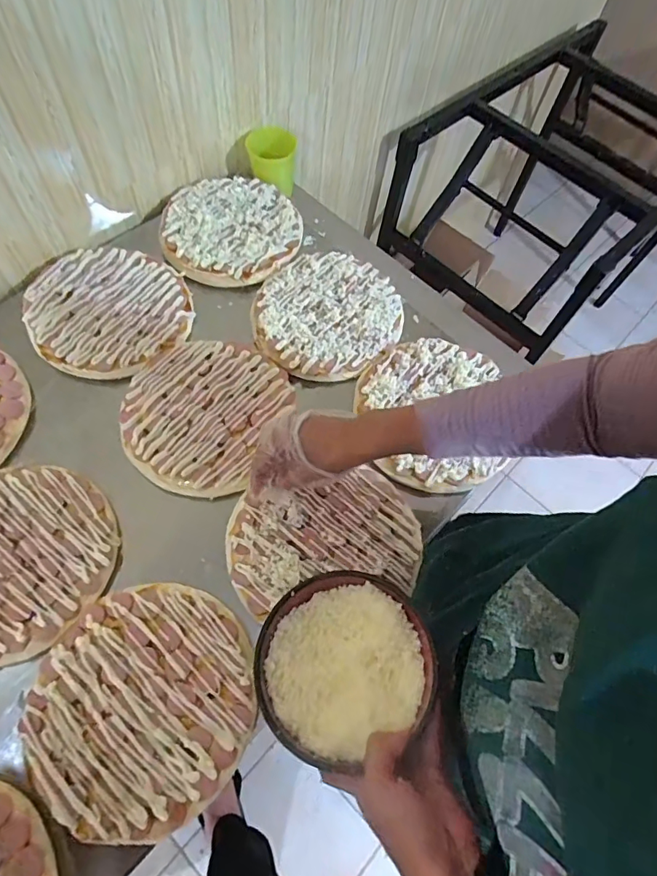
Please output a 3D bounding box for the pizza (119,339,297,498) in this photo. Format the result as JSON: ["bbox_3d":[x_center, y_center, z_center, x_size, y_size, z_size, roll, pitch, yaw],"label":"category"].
[{"bbox_3d":[-0.150,-0.035,0.571,0.171,0.010,0.192,24,64,8],"label":"pizza"}]

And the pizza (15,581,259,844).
[{"bbox_3d":[-0.169,0.237,0.438,0.190,0.014,0.197,2,63,-3],"label":"pizza"}]

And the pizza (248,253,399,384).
[{"bbox_3d":[-0.001,-0.166,0.642,0.188,0.018,0.194,19,64,6],"label":"pizza"}]

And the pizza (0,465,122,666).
[{"bbox_3d":[-0.318,0.118,0.482,0.183,0.013,0.191,22,64,7],"label":"pizza"}]

